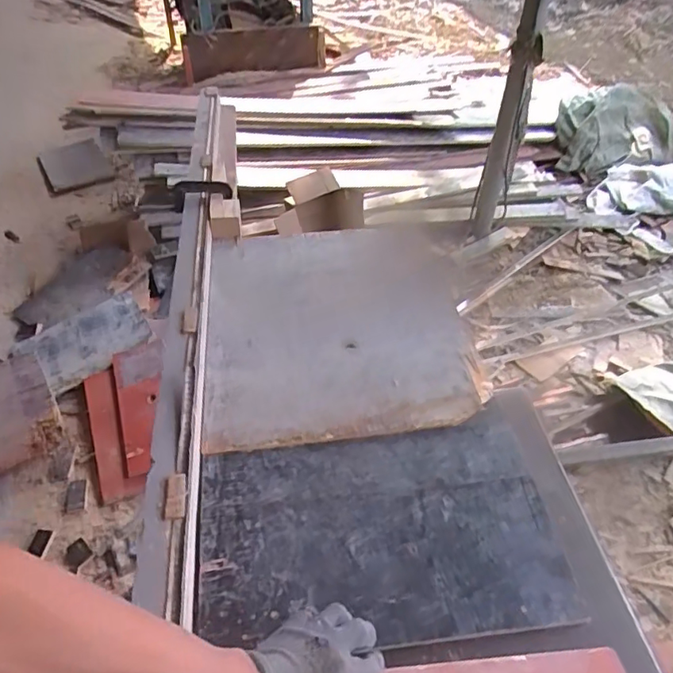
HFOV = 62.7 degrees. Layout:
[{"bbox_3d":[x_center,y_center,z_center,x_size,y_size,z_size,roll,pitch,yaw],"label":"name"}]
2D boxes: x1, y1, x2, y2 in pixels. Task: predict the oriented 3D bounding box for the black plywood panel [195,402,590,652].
[{"bbox_3d":[0.052,0.244,0.712,0.443,0.022,0.280,-4,46,-7],"label":"black plywood panel"}]

